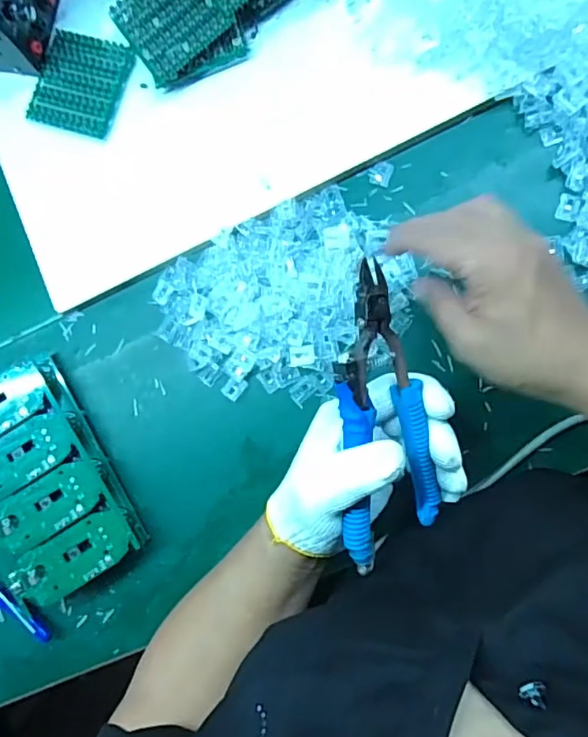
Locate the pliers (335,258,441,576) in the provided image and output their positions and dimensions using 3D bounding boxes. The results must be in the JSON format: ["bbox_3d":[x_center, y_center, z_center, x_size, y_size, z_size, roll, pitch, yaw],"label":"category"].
[{"bbox_3d":[0.054,0.036,0.350,0.081,0.020,0.189,-16,103,-28],"label":"pliers"}]

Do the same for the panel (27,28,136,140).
[{"bbox_3d":[-0.194,-0.258,0.496,0.083,0.006,0.087,19,90,7],"label":"panel"}]

